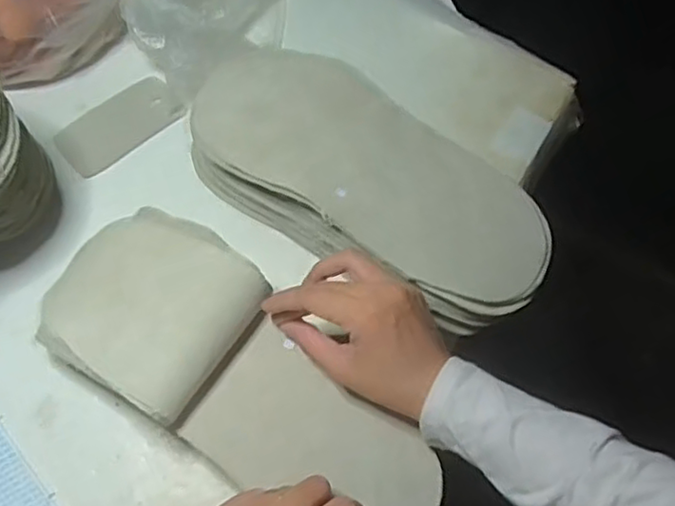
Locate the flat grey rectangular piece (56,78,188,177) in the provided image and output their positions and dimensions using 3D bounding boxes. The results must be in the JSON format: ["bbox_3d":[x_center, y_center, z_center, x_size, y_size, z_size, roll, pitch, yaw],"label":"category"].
[{"bbox_3d":[-0.180,-0.107,0.557,0.100,0.007,0.049,-37,83,-14],"label":"flat grey rectangular piece"}]

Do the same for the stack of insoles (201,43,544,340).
[{"bbox_3d":[0.022,-0.052,0.505,0.277,0.058,0.129,32,71,10],"label":"stack of insoles"}]

